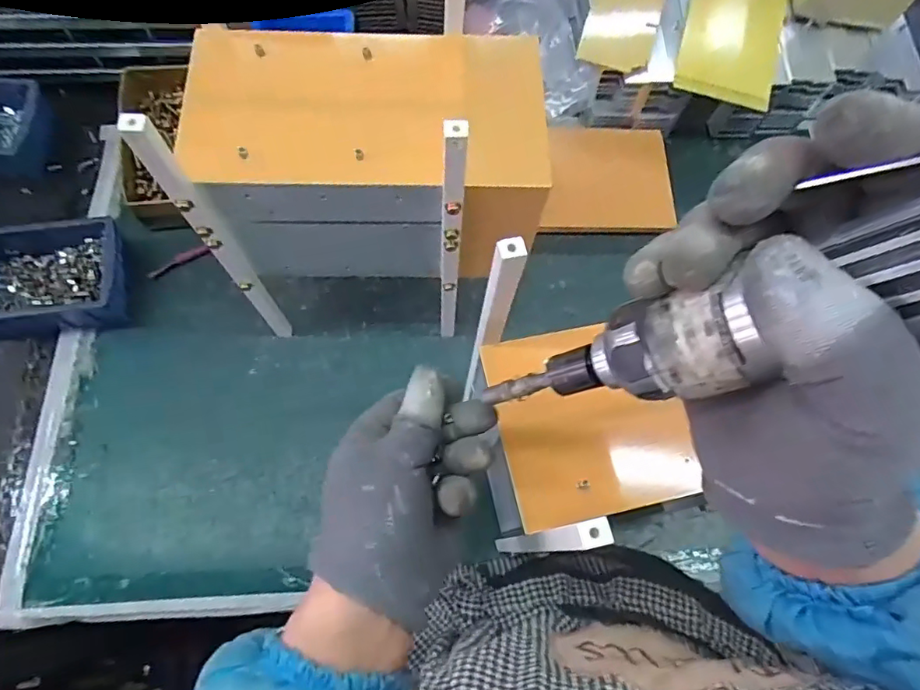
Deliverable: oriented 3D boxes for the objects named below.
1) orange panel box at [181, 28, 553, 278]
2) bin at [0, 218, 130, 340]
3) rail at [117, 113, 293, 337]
[{"bbox_3d":[-0.055,-0.129,0.388,0.218,0.124,0.130,1,72,-2],"label":"orange panel box"},{"bbox_3d":[-0.400,-0.068,0.526,0.165,0.040,0.114,-5,72,-4],"label":"bin"},{"bbox_3d":[-0.165,-0.063,0.392,0.019,0.264,0.018,-31,76,-12],"label":"rail"}]

